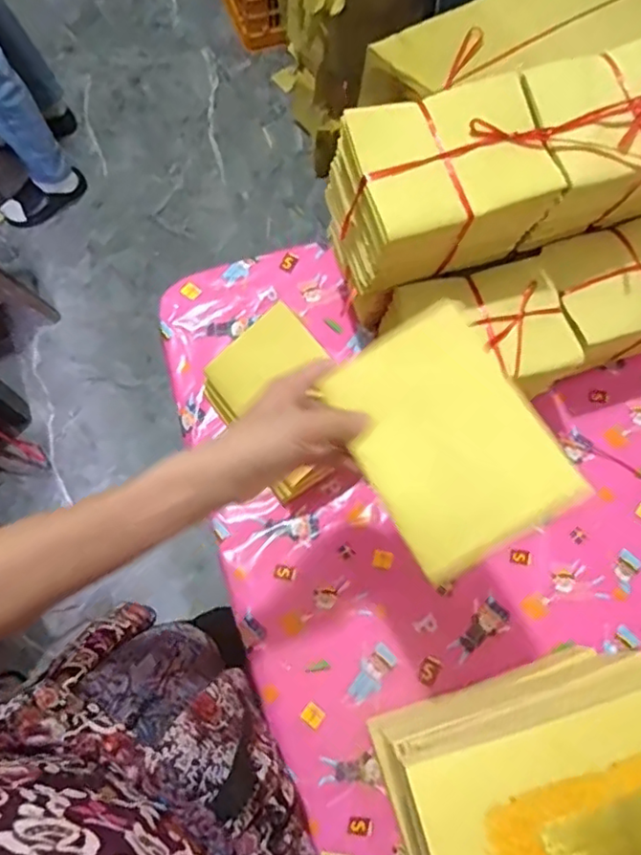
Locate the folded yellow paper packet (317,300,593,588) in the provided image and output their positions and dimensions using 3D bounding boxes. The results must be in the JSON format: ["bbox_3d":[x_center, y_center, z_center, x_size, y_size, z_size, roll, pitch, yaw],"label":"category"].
[{"bbox_3d":[0.083,0.005,0.413,0.114,0.009,0.164,-33,68,7],"label":"folded yellow paper packet"}]

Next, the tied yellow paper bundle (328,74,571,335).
[{"bbox_3d":[0.111,-0.217,0.565,0.175,0.126,0.117,-15,73,-5],"label":"tied yellow paper bundle"}]

